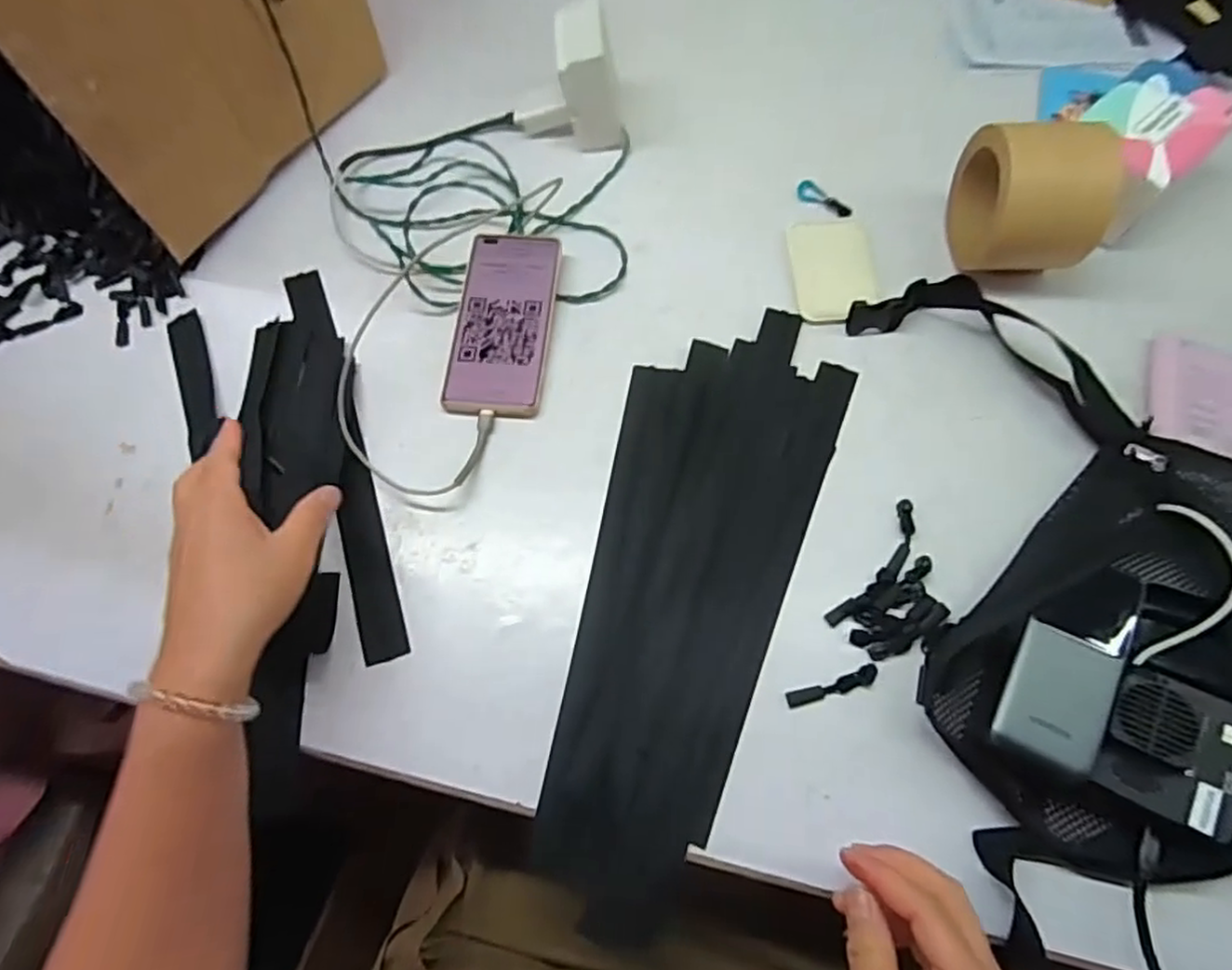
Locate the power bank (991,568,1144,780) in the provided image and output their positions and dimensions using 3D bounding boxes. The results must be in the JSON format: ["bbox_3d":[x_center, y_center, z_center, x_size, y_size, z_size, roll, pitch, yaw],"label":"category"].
[{"bbox_3d":[0.267,0.103,0.394,0.054,0.025,0.124,26,70,12],"label":"power bank"}]

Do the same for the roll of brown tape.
[{"bbox_3d":[0.318,-0.222,0.521,0.077,0.114,0.110,-1,67,1],"label":"roll of brown tape"}]

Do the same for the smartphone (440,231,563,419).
[{"bbox_3d":[-0.092,-0.134,0.553,0.077,0.016,0.167,4,67,4],"label":"smartphone"}]

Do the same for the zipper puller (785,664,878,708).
[{"bbox_3d":[0.140,0.130,0.435,0.059,0.007,0.012,-15,67,-4],"label":"zipper puller"}]

